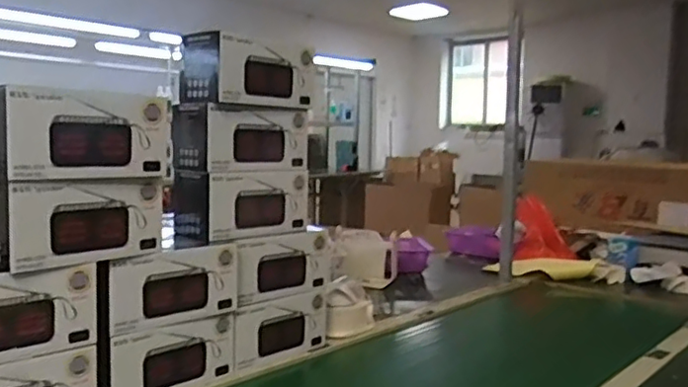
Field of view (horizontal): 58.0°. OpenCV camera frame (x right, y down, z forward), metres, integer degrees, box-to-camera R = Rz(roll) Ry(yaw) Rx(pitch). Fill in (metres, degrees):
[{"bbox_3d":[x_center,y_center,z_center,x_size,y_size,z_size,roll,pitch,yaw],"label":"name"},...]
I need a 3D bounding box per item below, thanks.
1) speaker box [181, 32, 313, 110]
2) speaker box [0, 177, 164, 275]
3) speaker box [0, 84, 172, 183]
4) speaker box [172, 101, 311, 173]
[{"bbox_3d":[-0.156,-0.193,0.998,0.124,0.097,0.191,5,7,38],"label":"speaker box"},{"bbox_3d":[-0.336,0.030,0.782,0.089,0.100,0.202,6,7,43],"label":"speaker box"},{"bbox_3d":[-0.328,-0.075,0.772,0.108,0.103,0.204,6,7,43],"label":"speaker box"},{"bbox_3d":[-0.166,-0.092,1.028,0.211,0.105,0.109,-3,7,-41],"label":"speaker box"}]

